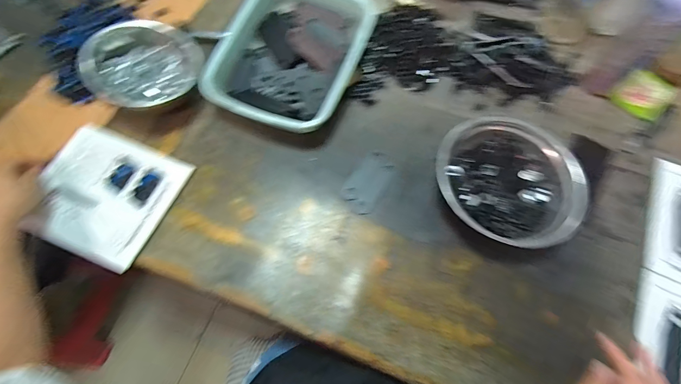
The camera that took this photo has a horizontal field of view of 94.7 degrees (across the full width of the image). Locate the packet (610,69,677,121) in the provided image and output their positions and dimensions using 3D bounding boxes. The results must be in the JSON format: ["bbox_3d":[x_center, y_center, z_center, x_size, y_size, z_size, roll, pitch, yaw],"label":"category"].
[{"bbox_3d":[0.613,-0.198,0.636,0.092,0.025,0.092,-42,75,-14],"label":"packet"}]

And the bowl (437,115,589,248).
[{"bbox_3d":[0.267,-0.014,0.519,0.218,0.067,0.203,0,70,0],"label":"bowl"}]

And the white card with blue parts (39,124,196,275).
[{"bbox_3d":[-0.393,0.001,0.527,0.220,0.021,0.199,21,71,7],"label":"white card with blue parts"}]

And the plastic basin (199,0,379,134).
[{"bbox_3d":[-0.085,-0.266,0.605,0.242,0.075,0.331,22,71,8],"label":"plastic basin"}]

